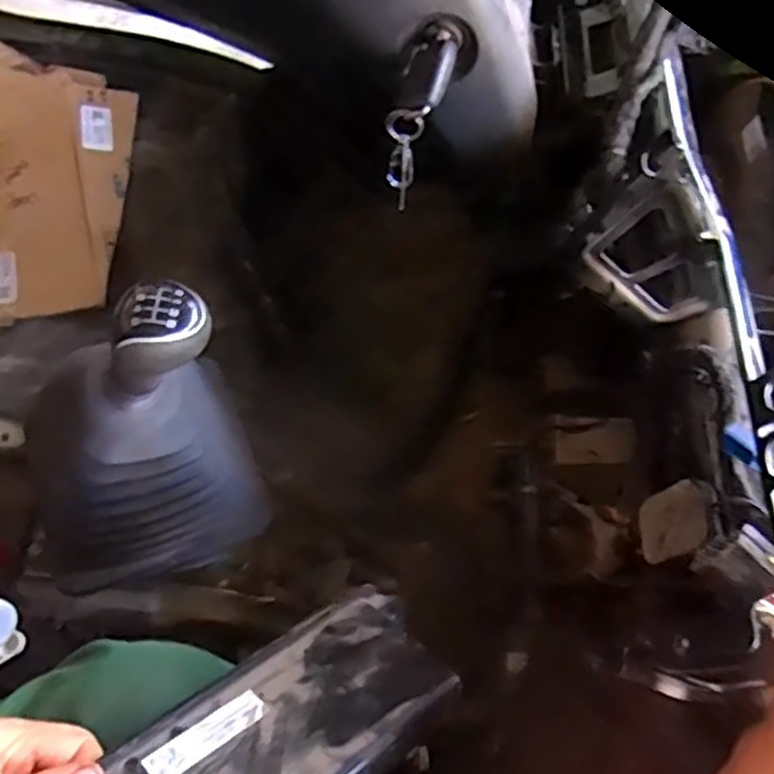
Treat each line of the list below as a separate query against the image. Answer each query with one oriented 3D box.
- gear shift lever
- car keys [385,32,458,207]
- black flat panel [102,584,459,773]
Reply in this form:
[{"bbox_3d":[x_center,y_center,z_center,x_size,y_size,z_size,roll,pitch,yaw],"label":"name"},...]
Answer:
[{"bbox_3d":[-0.164,0.033,0.476,0.150,0.218,0.104,-17,62,-14],"label":"gear shift lever"},{"bbox_3d":[0.032,-0.208,0.584,0.029,0.108,0.082,27,61,12],"label":"car keys"},{"bbox_3d":[-0.060,0.174,0.352,0.221,0.014,0.094,-24,30,-38],"label":"black flat panel"}]

